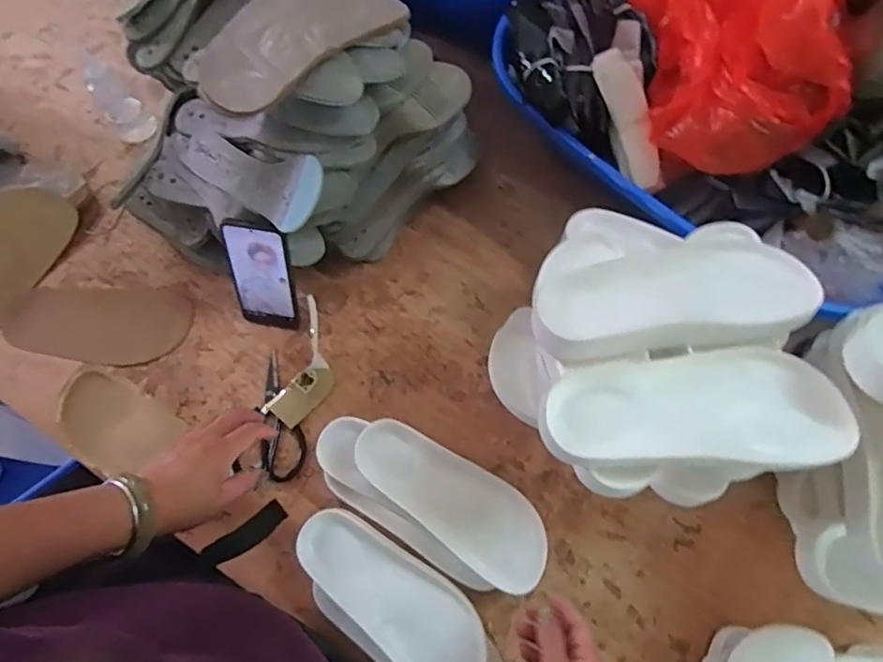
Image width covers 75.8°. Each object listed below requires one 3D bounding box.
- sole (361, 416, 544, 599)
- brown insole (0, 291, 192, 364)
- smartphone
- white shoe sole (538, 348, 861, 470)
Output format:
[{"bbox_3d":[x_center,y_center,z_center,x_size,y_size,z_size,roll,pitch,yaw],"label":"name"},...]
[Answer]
[{"bbox_3d":[0.015,0.177,0.610,0.238,0.039,0.093,36,73,14],"label":"sole"},{"bbox_3d":[-0.467,-0.007,0.768,0.248,0.012,0.105,1,68,1],"label":"brown insole"},{"bbox_3d":[-0.223,-0.066,0.709,0.073,0.164,0.017,11,48,5],"label":"smartphone"},{"bbox_3d":[0.207,0.064,0.466,0.243,0.020,0.093,-2,68,0],"label":"white shoe sole"}]

